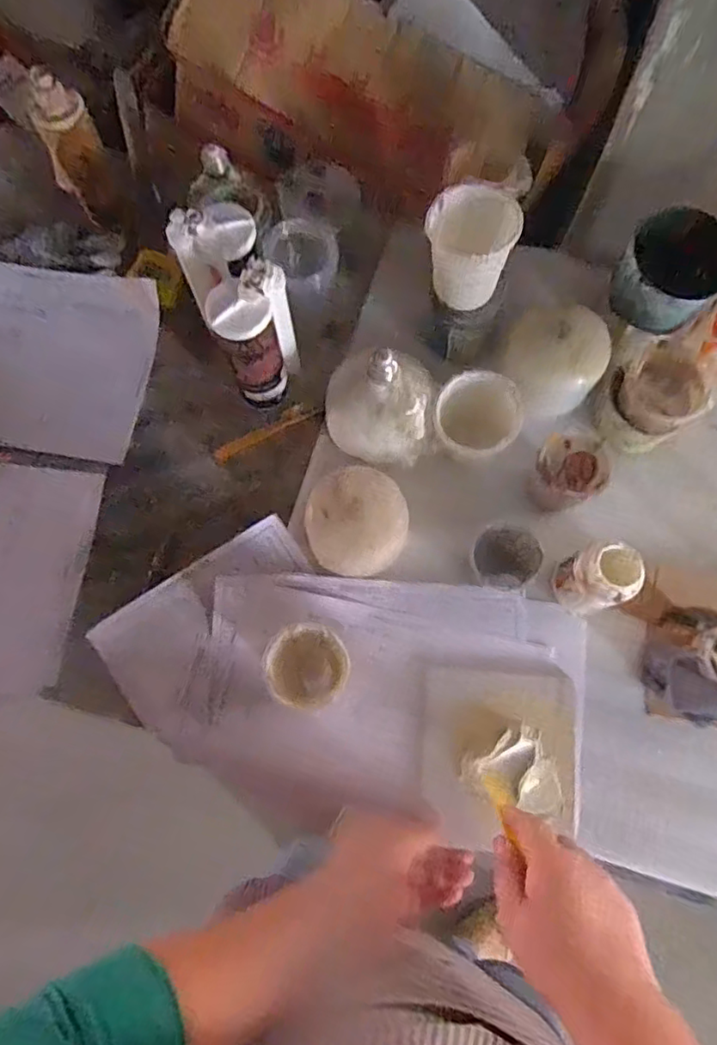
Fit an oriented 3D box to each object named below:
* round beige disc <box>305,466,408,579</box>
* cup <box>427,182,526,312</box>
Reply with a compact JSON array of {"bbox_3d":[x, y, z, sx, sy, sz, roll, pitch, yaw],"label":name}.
[{"bbox_3d":[-0.001,0.003,0.562,0.090,0.074,0.096,25,76,6],"label":"round beige disc"},{"bbox_3d":[0.096,-0.243,0.533,0.078,0.074,0.074,20,76,5],"label":"cup"}]

